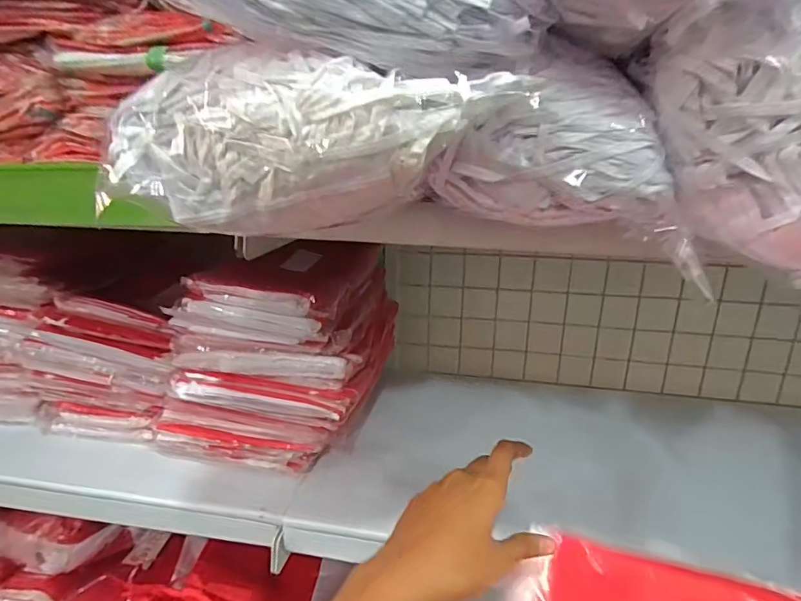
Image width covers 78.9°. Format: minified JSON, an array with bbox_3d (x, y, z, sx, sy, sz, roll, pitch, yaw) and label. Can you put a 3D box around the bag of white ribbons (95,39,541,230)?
[{"bbox_3d":[-0.046,-0.069,0.222,0.184,0.072,0.053,2,19,6],"label":"bag of white ribbons"}]

